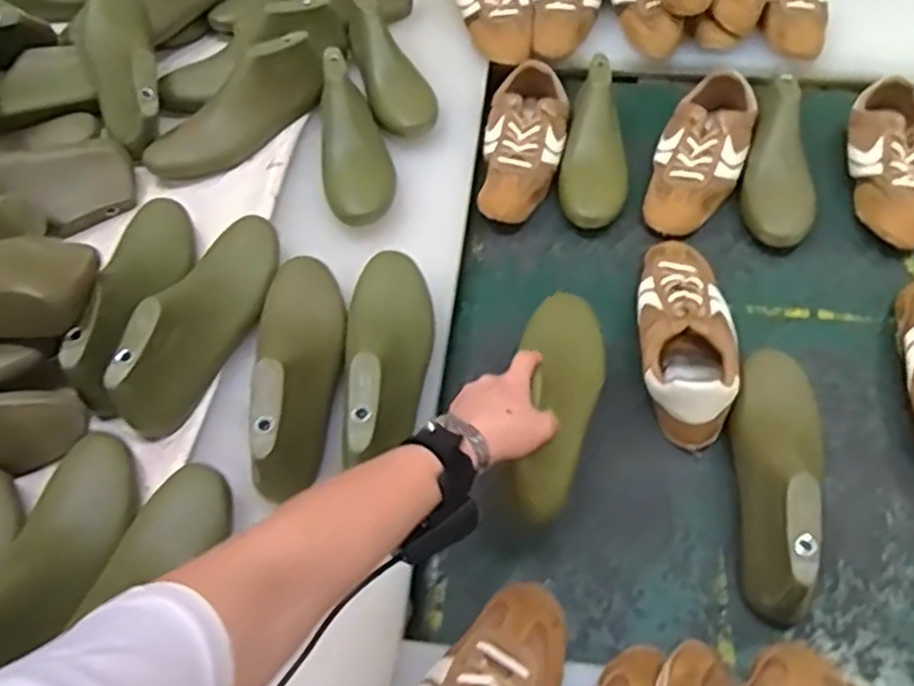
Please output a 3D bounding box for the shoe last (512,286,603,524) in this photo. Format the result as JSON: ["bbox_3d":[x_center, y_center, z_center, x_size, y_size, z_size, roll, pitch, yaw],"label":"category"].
[{"bbox_3d":[0.096,0.038,0.672,0.076,0.067,0.267,7,44,9],"label":"shoe last"}]

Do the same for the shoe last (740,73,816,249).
[{"bbox_3d":[0.412,-0.250,0.932,0.079,0.070,0.269,5,70,8],"label":"shoe last"}]

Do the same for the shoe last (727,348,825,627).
[{"bbox_3d":[0.299,0.110,0.677,0.076,0.097,0.278,11,58,12],"label":"shoe last"}]

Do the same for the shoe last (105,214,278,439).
[{"bbox_3d":[-0.257,-0.042,0.737,0.087,0.089,0.269,6,57,9],"label":"shoe last"}]

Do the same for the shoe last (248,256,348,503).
[{"bbox_3d":[-0.151,0.009,0.687,0.083,0.085,0.264,-10,56,-2],"label":"shoe last"}]

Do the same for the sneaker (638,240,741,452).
[{"bbox_3d":[0.248,-0.023,0.784,0.105,0.069,0.266,3,56,7],"label":"sneaker"}]

